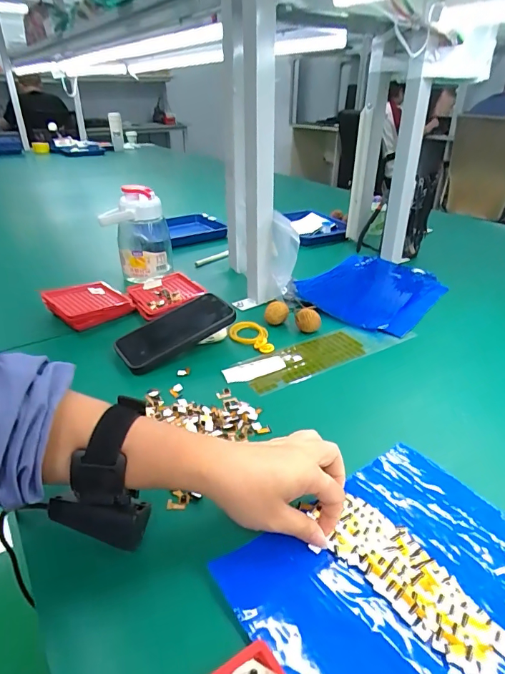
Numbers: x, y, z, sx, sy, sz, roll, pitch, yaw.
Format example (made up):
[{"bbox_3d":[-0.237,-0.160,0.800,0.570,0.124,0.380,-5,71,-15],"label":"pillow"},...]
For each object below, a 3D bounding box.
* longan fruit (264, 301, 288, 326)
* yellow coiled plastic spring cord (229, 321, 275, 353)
[{"bbox_3d":[0.036,-0.034,0.633,0.034,0.031,0.030,4,31,7],"label":"longan fruit"},{"bbox_3d":[-0.003,0.000,0.598,0.053,0.009,0.073,-3,31,-12],"label":"yellow coiled plastic spring cord"}]

